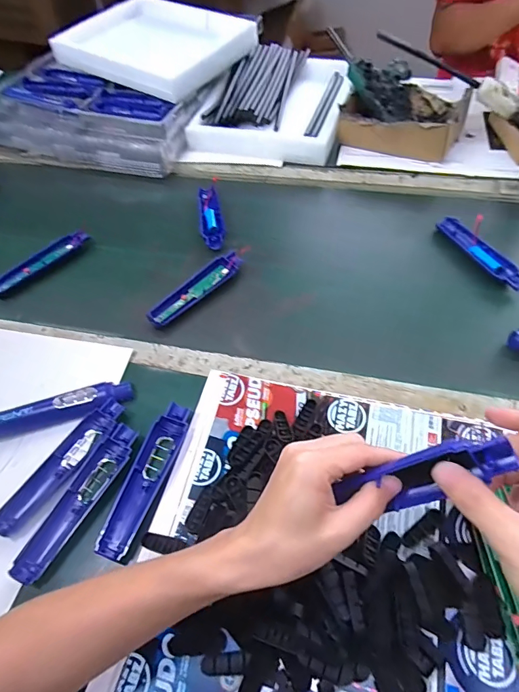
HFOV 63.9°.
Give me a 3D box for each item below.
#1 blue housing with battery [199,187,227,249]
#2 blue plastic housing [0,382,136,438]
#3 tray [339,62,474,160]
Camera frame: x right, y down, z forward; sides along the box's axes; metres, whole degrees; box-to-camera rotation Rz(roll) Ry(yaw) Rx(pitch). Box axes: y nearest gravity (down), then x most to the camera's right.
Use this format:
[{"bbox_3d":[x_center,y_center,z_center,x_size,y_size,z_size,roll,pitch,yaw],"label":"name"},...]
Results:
[{"bbox_3d":[-0.082,-0.225,0.719,0.038,0.018,0.165,-7,55,-4],"label":"blue housing with battery"},{"bbox_3d":[-0.243,0.074,0.505,0.171,0.020,0.034,-15,56,-9],"label":"blue plastic housing"},{"bbox_3d":[0.283,-0.463,0.808,0.224,0.090,0.227,17,57,12],"label":"tray"}]

